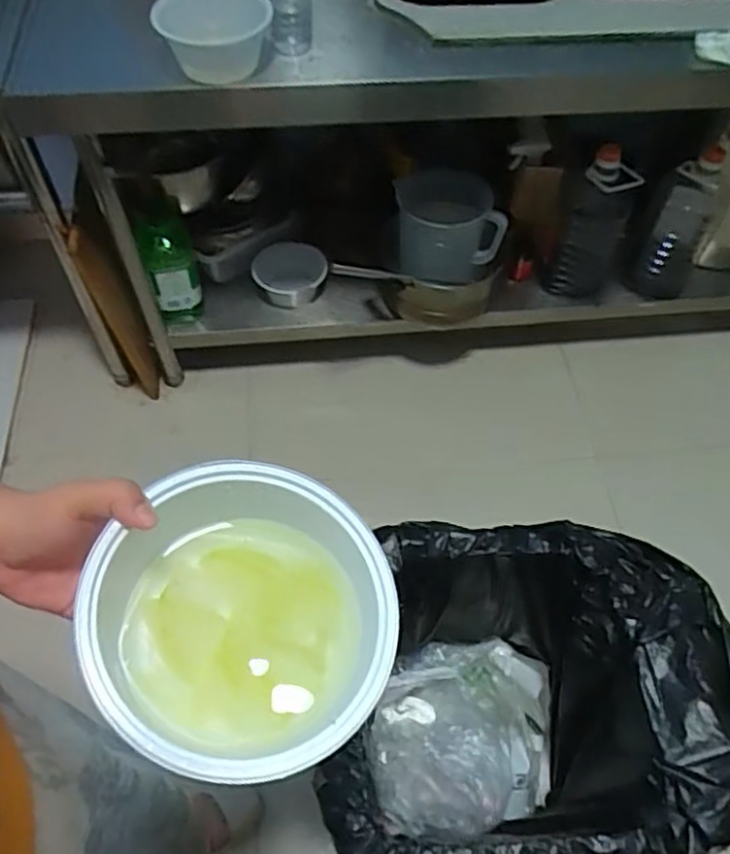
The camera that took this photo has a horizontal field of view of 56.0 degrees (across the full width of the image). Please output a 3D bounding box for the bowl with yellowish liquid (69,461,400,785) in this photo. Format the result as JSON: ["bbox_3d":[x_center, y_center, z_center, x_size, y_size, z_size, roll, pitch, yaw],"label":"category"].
[{"bbox_3d":[-0.073,0.120,0.423,0.168,0.089,0.173,1,58,-1],"label":"bowl with yellowish liquid"}]

